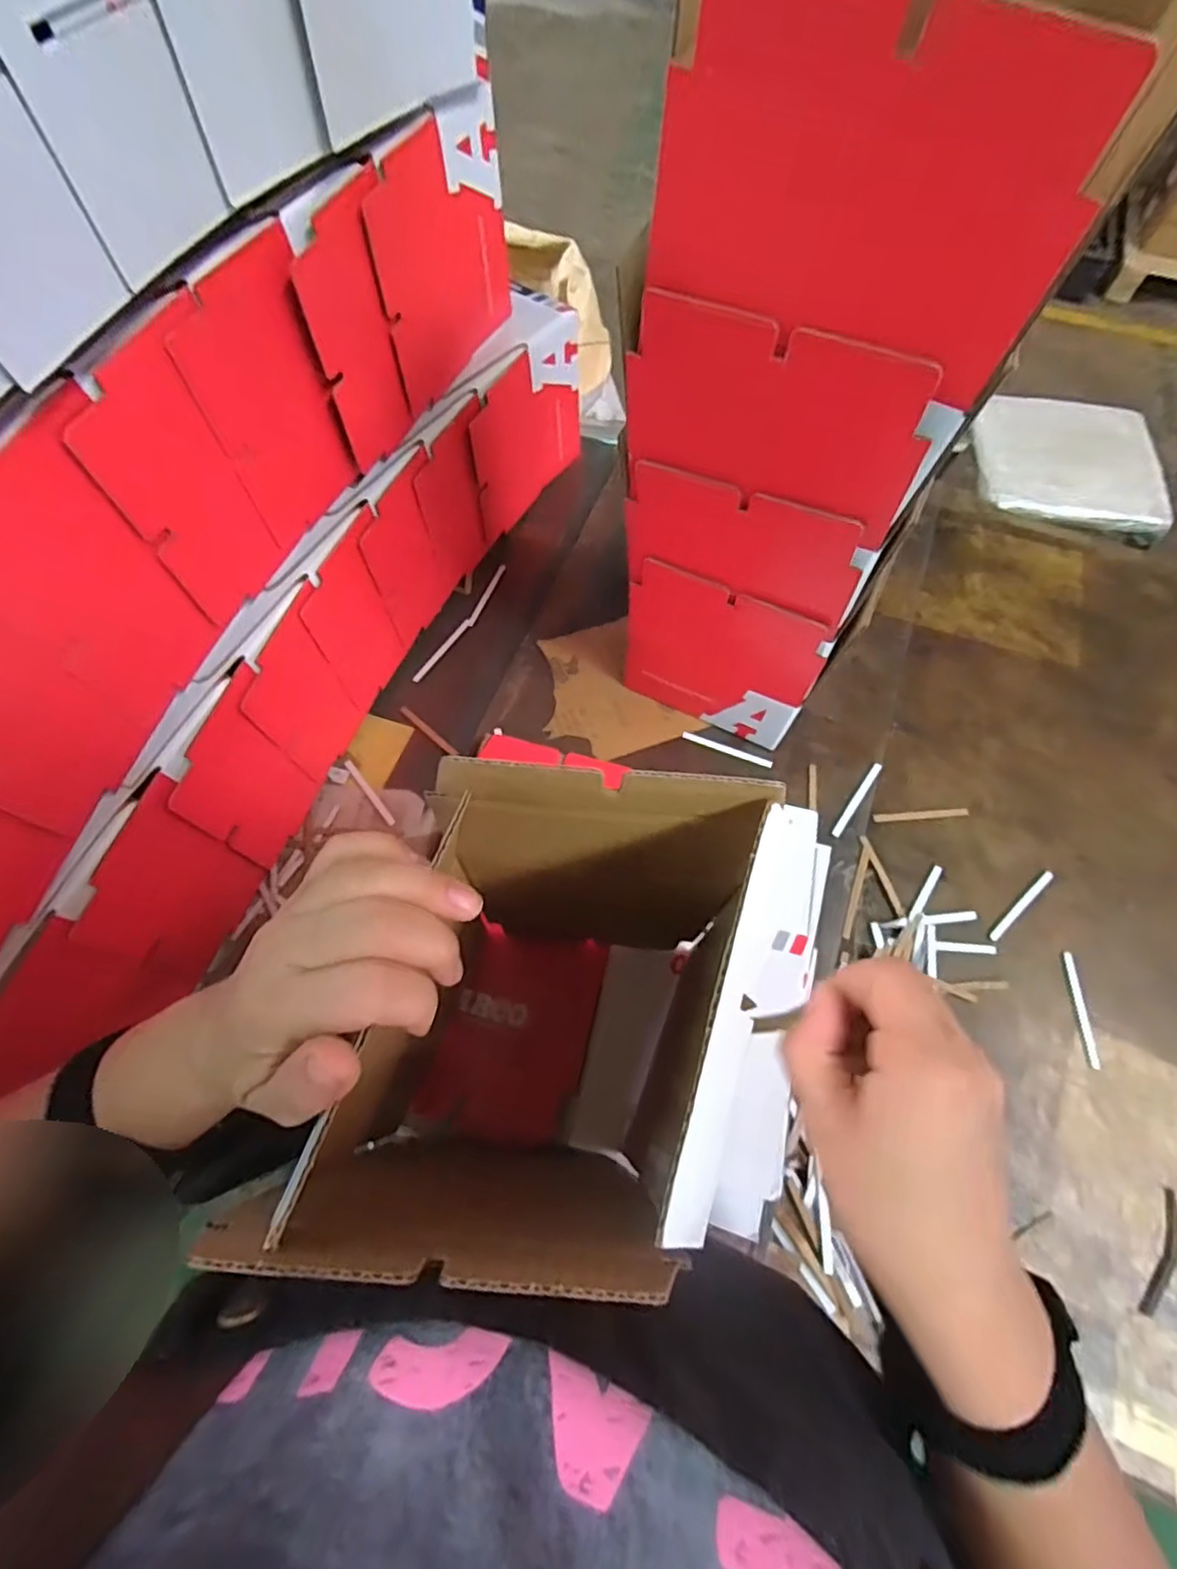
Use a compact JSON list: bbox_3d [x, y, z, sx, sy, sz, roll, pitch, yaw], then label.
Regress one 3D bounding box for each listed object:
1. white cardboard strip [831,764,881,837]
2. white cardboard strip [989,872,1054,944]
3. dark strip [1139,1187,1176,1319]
[{"bbox_3d":[0.269,0.015,0.625,0.008,0.005,0.094,34,68,15],"label":"white cardboard strip"},{"bbox_3d":[0.398,0.111,0.576,0.093,0.006,0.008,-38,70,-17],"label":"white cardboard strip"},{"bbox_3d":[0.432,0.351,0.469,0.017,0.004,0.090,32,68,14],"label":"dark strip"}]

